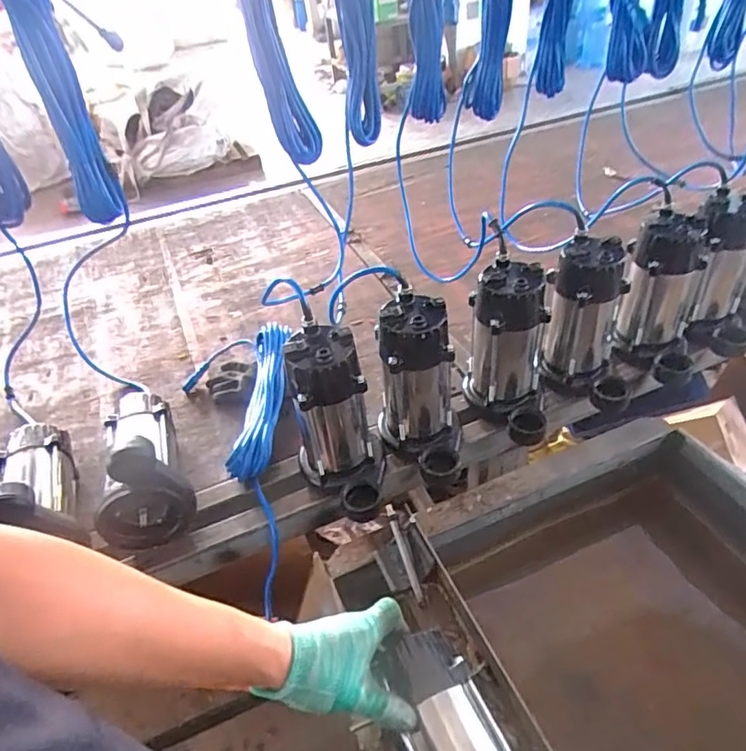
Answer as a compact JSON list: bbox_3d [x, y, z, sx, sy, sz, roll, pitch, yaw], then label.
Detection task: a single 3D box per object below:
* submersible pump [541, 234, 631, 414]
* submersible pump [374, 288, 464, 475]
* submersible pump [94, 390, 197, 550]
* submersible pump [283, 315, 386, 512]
[{"bbox_3d":[0.317,-0.075,0.807,0.118,0.219,0.119,1,41,9],"label":"submersible pump"},{"bbox_3d":[0.063,0.021,0.744,0.114,0.231,0.137,-5,41,2],"label":"submersible pump"},{"bbox_3d":[-0.320,0.101,0.780,0.117,0.157,0.236,-13,41,-7],"label":"submersible pump"},{"bbox_3d":[-0.046,0.062,0.722,0.113,0.240,0.132,-16,42,-11],"label":"submersible pump"}]

